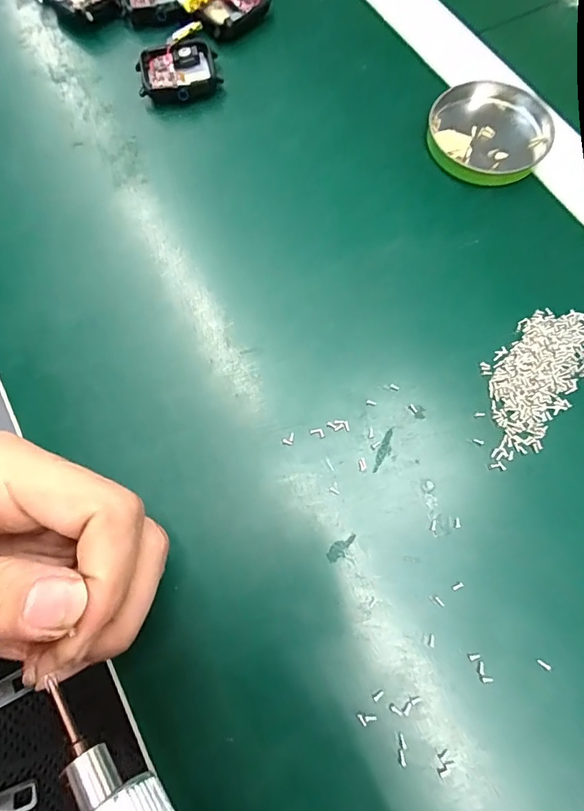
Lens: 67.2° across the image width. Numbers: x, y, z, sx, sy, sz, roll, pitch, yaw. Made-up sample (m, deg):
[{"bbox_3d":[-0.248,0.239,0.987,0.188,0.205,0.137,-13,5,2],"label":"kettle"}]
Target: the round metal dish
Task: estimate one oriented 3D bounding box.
[{"bbox_3d":[0.111,-0.154,0.247,0.064,0.012,0.062,-1,72,2],"label":"round metal dish"}]

